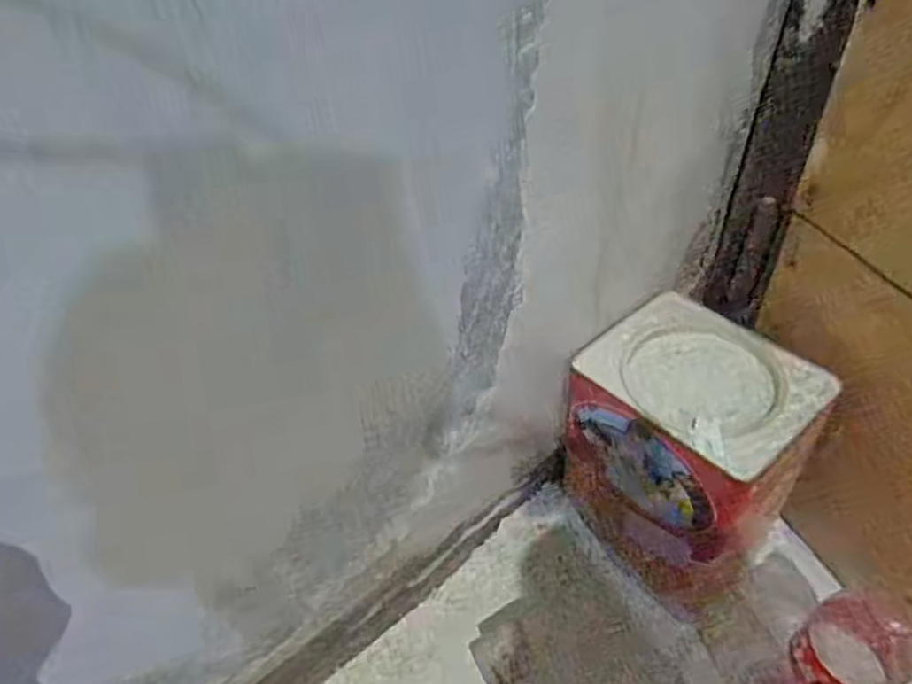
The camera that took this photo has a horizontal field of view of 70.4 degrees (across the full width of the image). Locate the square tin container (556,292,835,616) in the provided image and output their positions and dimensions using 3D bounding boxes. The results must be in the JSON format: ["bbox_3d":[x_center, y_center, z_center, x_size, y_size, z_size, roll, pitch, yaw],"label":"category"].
[{"bbox_3d":[0.194,0.100,0.566,0.145,0.215,0.167,-30,50,-23],"label":"square tin container"}]

